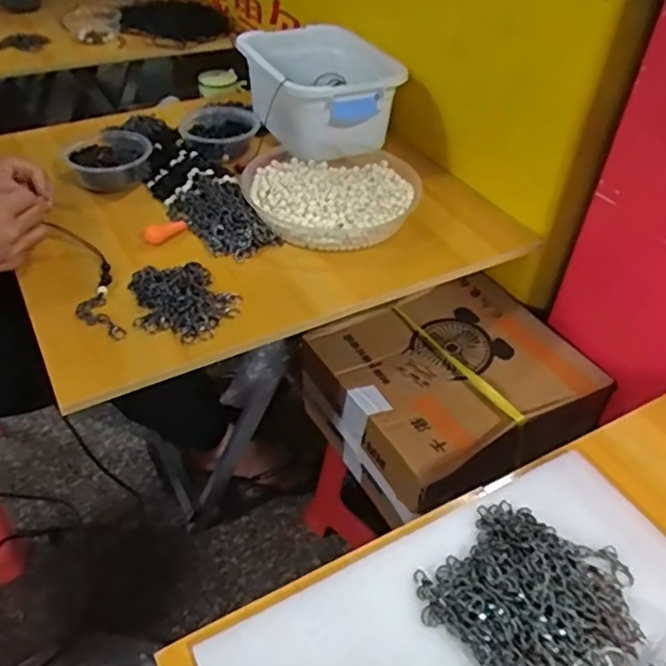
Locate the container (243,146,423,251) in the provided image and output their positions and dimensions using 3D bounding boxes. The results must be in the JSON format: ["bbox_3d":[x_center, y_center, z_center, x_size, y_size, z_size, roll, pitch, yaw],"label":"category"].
[{"bbox_3d":[0.000,-0.197,0.856,0.235,0.046,0.259,-19,47,-22],"label":"container"}]

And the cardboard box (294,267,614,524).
[{"bbox_3d":[0.154,0.087,0.861,0.309,0.148,0.299,-20,48,-23],"label":"cardboard box"}]

